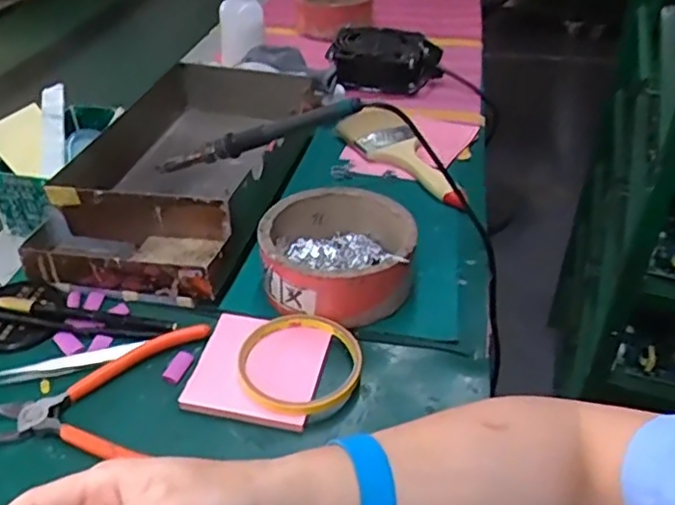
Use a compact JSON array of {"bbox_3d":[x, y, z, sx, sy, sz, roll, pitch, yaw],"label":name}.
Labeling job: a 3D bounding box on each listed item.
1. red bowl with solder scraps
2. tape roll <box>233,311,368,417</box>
[{"bbox_3d":[0.001,0.001,0.509,0.115,0.054,0.119,-1,37,0],"label":"red bowl with solder scraps"},{"bbox_3d":[-0.026,0.077,0.442,0.084,0.013,0.085,-1,37,0],"label":"tape roll"}]

